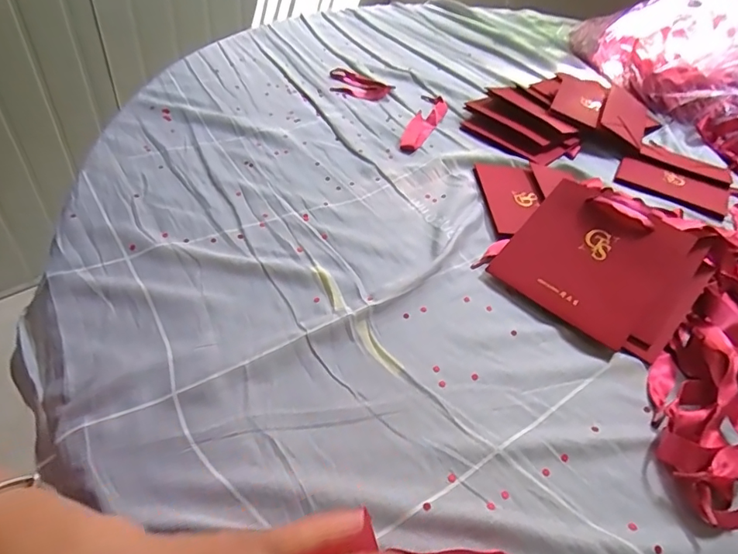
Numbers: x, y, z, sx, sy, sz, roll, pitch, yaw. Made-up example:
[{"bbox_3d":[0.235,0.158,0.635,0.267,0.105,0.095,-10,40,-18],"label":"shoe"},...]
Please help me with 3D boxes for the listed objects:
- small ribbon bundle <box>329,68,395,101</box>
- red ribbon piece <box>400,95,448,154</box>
[{"bbox_3d":[-0.018,-0.303,0.768,0.108,0.010,0.064,22,47,13],"label":"small ribbon bundle"},{"bbox_3d":[0.082,-0.225,0.710,0.043,0.006,0.178,16,46,8],"label":"red ribbon piece"}]

